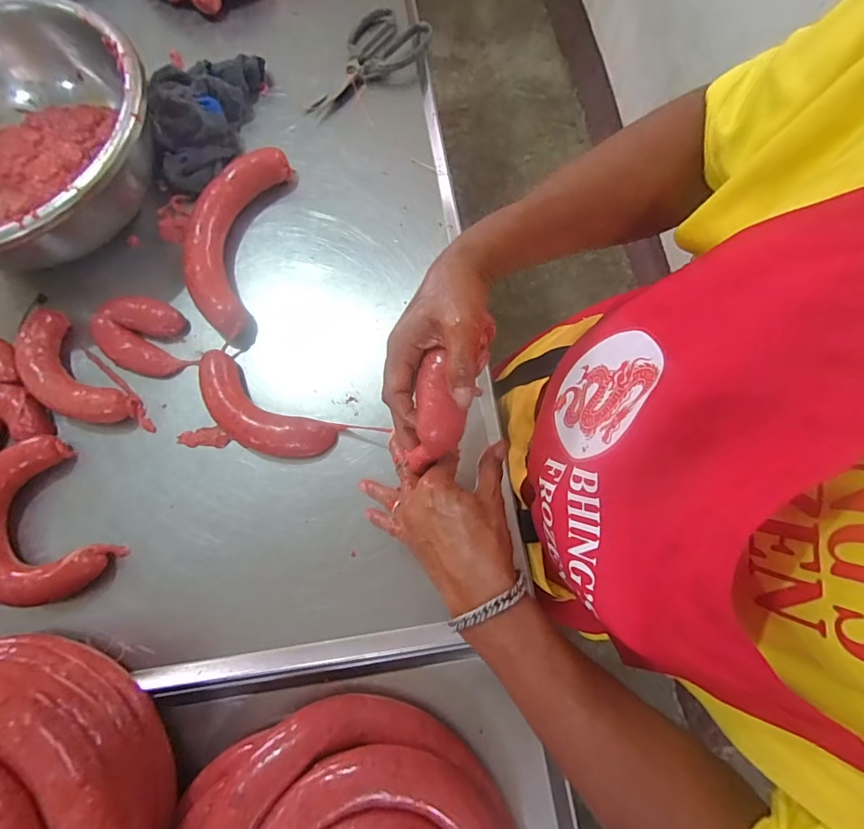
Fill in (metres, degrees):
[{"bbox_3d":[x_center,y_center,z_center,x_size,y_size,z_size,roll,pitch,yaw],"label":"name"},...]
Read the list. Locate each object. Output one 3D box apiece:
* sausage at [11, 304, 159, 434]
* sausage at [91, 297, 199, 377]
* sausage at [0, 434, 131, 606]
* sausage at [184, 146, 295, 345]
[{"bbox_3d":[-0.409,-0.035,0.504,0.074,0.031,0.189,-44,79,-11],"label":"sausage"},{"bbox_3d":[-0.337,-0.093,0.520,0.112,0.029,0.085,12,75,4],"label":"sausage"},{"bbox_3d":[-0.419,0.117,0.460,0.121,0.039,0.168,-35,77,-9],"label":"sausage"},{"bbox_3d":[-0.247,-0.213,0.541,0.090,0.041,0.252,8,75,2],"label":"sausage"}]

